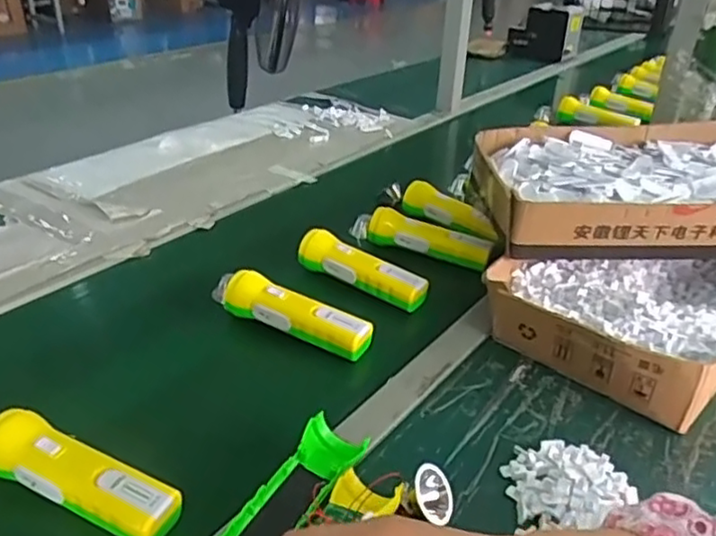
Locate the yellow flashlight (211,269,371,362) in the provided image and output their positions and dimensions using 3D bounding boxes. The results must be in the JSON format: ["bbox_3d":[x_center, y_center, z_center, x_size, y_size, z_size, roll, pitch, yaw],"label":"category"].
[{"bbox_3d":[-0.084,0.050,0.713,0.211,0.053,0.043,20,35,26],"label":"yellow flashlight"}]

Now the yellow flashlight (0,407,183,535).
[{"bbox_3d":[-0.232,0.155,0.504,0.205,0.040,0.047,13,33,16],"label":"yellow flashlight"}]

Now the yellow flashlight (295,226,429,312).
[{"bbox_3d":[0.006,0.000,0.786,0.172,0.046,0.044,19,35,25],"label":"yellow flashlight"}]

